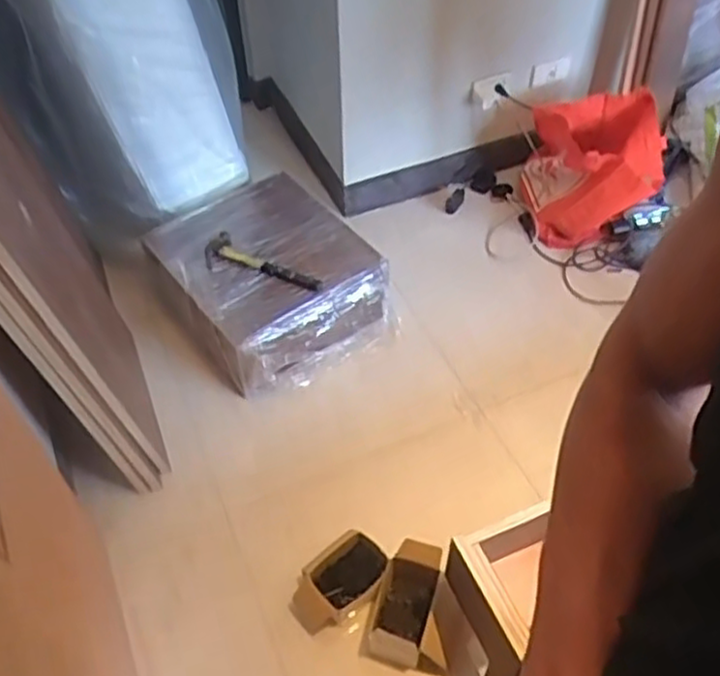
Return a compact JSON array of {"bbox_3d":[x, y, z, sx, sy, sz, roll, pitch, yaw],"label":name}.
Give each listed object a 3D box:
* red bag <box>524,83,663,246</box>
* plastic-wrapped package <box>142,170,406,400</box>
[{"bbox_3d":[0.572,-0.427,1.844,0.298,0.336,0.209,11,50,6],"label":"red bag"},{"bbox_3d":[-0.232,-0.153,1.816,0.415,0.207,0.535,-30,57,-25],"label":"plastic-wrapped package"}]

